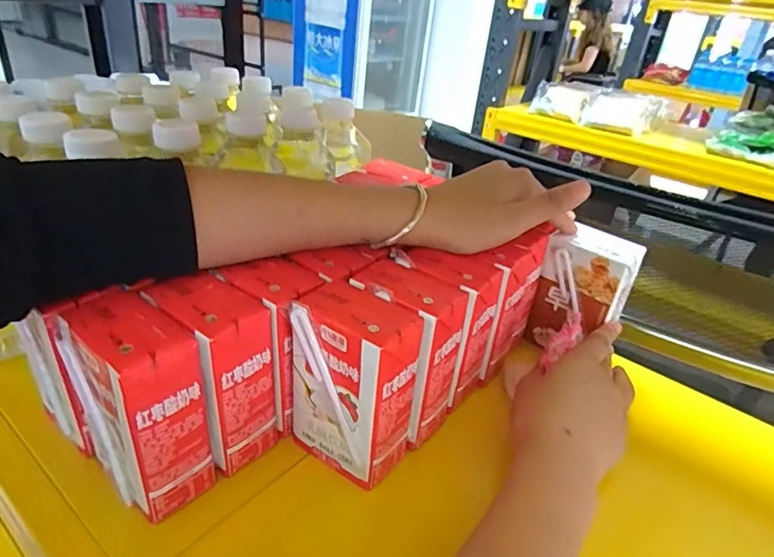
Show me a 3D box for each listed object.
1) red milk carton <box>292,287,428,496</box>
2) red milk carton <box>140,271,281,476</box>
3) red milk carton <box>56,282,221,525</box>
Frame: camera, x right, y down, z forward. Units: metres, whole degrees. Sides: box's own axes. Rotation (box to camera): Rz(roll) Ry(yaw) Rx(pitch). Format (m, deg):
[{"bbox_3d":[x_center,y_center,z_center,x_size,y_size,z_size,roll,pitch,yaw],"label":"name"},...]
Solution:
[{"bbox_3d":[-0.021,0.064,0.303,0.071,0.107,0.042,24,34,27],"label":"red milk carton"},{"bbox_3d":[-0.104,0.057,0.302,0.066,0.108,0.046,25,34,29],"label":"red milk carton"},{"bbox_3d":[-0.134,0.070,0.274,0.072,0.108,0.043,25,34,28],"label":"red milk carton"}]

